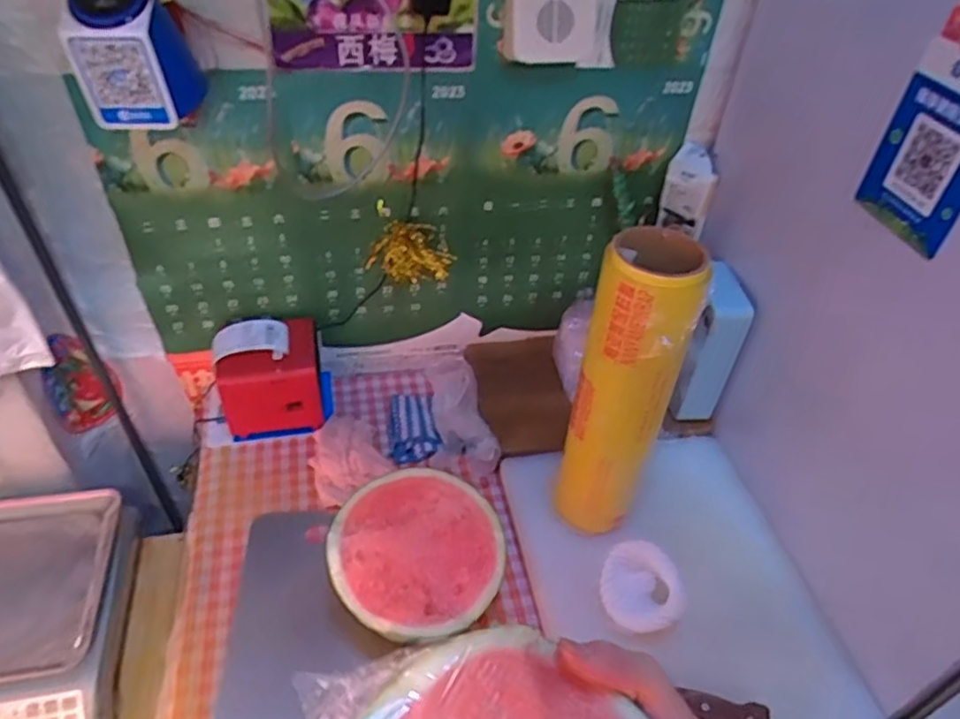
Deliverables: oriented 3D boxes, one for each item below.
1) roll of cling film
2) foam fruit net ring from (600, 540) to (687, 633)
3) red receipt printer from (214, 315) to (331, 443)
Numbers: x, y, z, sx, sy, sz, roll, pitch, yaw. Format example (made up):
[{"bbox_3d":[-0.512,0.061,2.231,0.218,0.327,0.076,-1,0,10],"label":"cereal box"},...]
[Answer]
[{"bbox_3d":[0.150,0.036,0.696,0.092,0.337,0.100,13,43,10],"label":"roll of cling film"},{"bbox_3d":[0.170,0.237,0.699,0.075,0.035,0.088,-13,45,-18],"label":"foam fruit net ring"},{"bbox_3d":[-0.277,0.019,0.903,0.134,0.123,0.119,-7,43,-12],"label":"red receipt printer"}]

